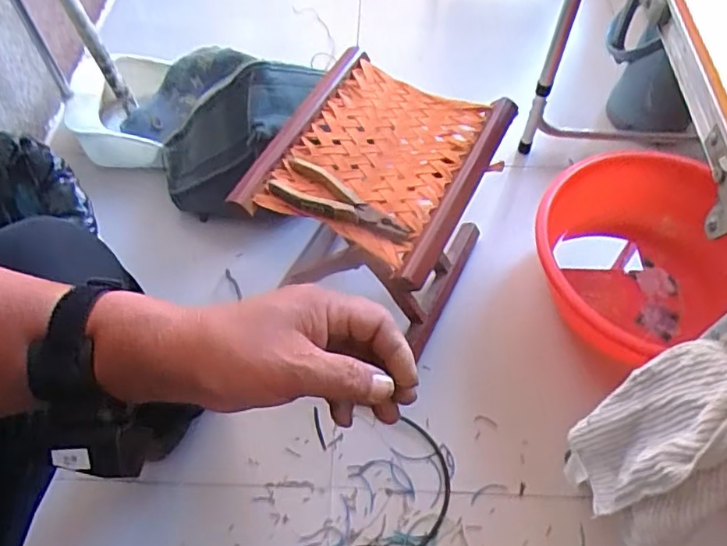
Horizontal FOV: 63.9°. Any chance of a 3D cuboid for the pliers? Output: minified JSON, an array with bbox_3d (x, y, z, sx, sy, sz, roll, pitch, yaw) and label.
[{"bbox_3d":[-0.022,-0.084,0.692,0.174,0.017,0.067,27,61,16],"label":"pliers"}]

